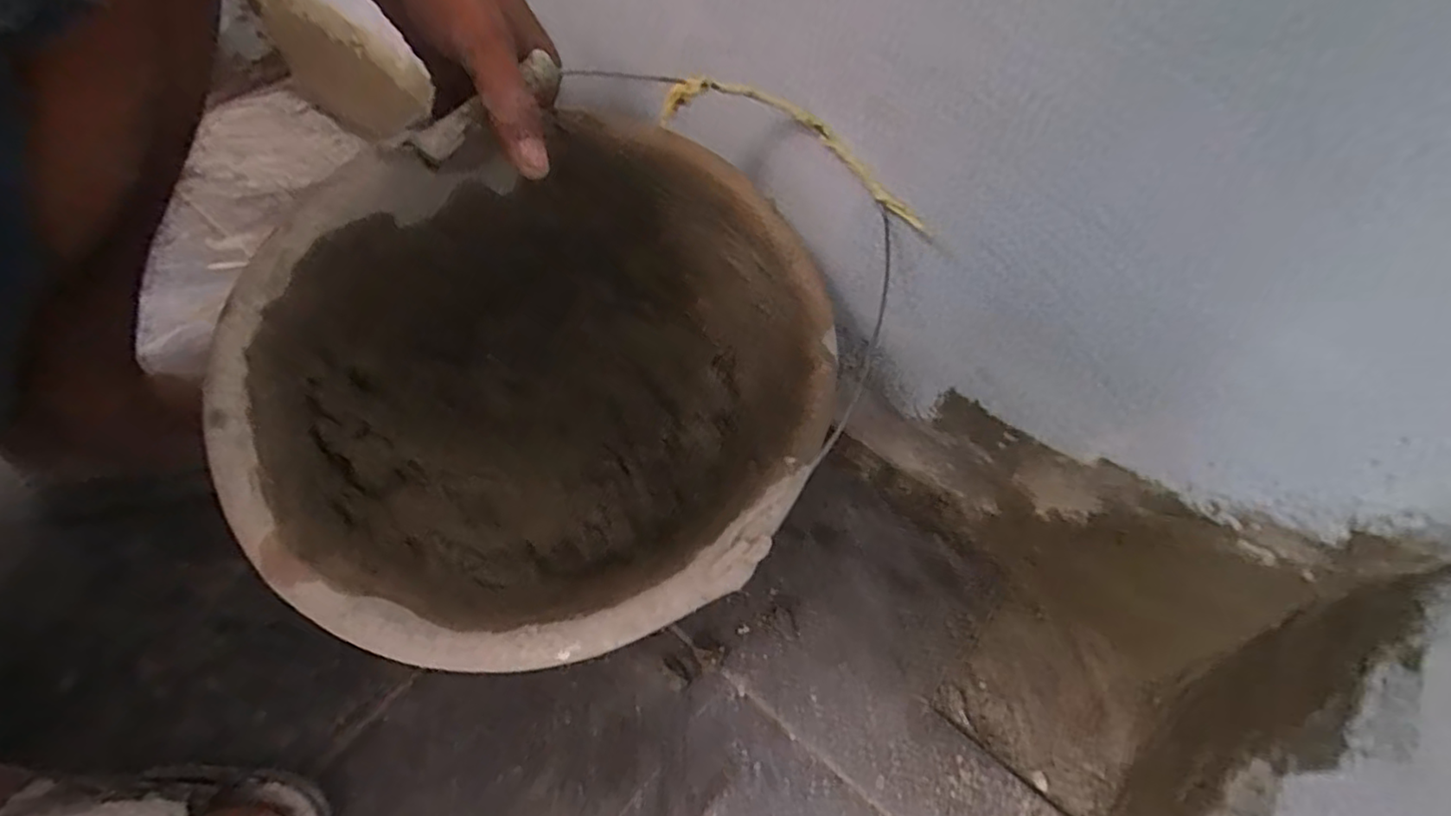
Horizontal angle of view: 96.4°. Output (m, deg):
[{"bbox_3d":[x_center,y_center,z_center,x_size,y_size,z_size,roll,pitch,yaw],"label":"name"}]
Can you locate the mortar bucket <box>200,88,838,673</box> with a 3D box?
[{"bbox_3d":[-0.091,0.000,0.368,0.254,0.192,0.290,33,65,0],"label":"mortar bucket"}]

